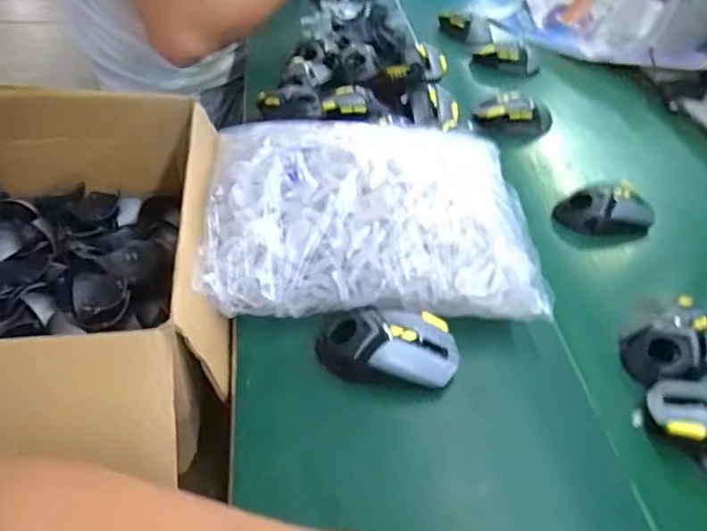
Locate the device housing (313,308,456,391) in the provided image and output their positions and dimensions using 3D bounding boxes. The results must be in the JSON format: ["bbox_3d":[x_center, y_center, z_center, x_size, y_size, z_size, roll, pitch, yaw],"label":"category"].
[{"bbox_3d":[0.029,0.066,0.492,0.120,0.036,0.063,7,43,4],"label":"device housing"}]

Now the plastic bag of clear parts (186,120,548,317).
[{"bbox_3d":[0.016,-0.055,0.572,0.308,0.074,0.231,1,45,-4],"label":"plastic bag of clear parts"}]

